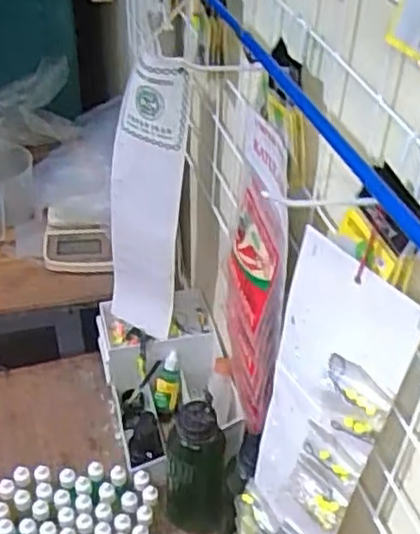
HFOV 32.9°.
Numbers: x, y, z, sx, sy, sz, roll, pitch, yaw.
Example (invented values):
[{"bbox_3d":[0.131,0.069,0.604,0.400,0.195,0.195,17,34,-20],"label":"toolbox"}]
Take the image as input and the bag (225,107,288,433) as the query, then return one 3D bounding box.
[{"bbox_3d":[0.039,0.014,0.667,0.042,0.300,0.127,-1,42,-2],"label":"bag"}]

